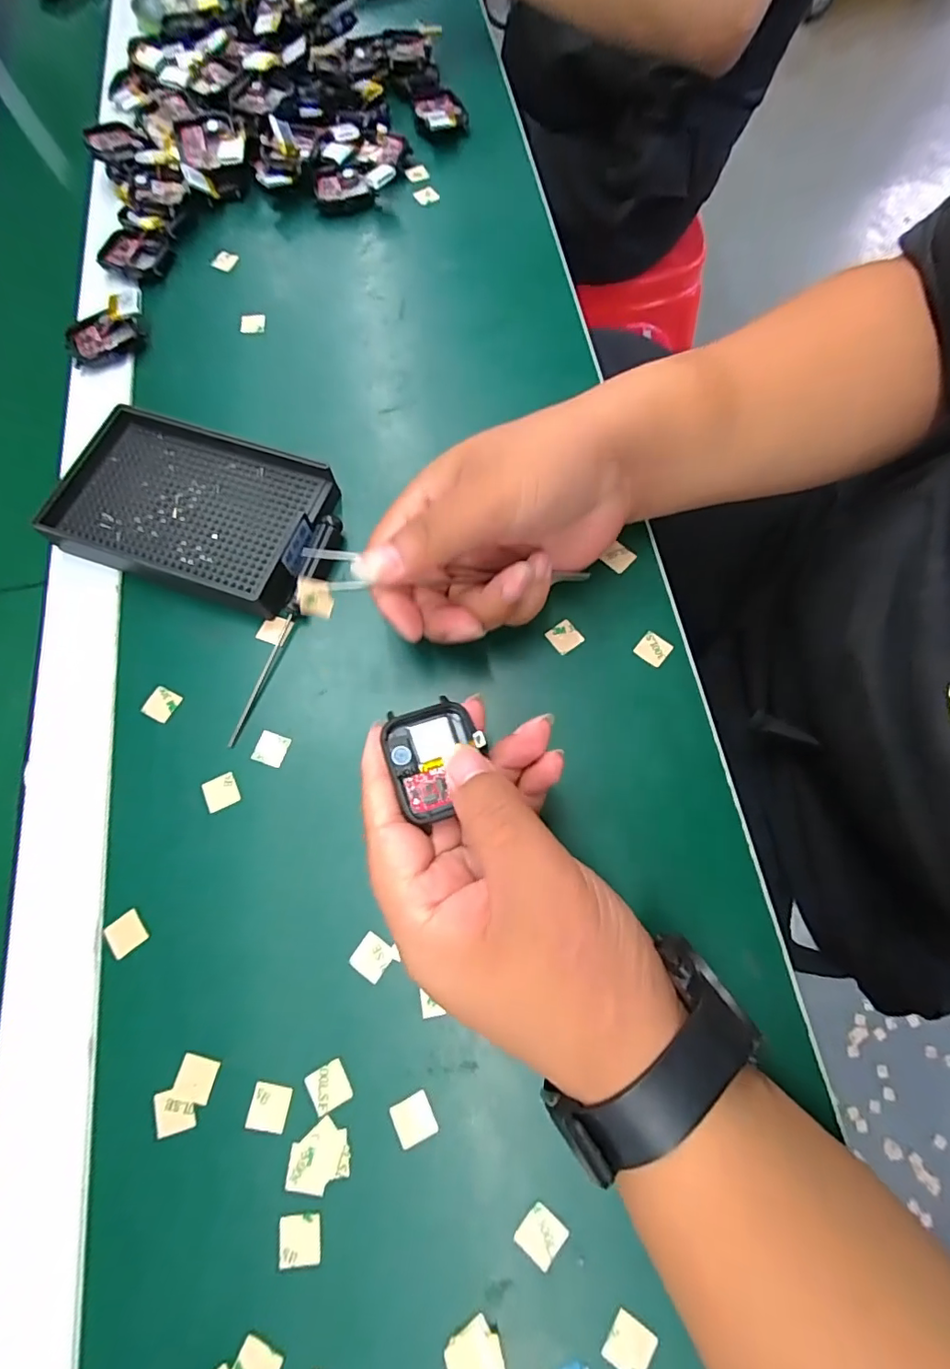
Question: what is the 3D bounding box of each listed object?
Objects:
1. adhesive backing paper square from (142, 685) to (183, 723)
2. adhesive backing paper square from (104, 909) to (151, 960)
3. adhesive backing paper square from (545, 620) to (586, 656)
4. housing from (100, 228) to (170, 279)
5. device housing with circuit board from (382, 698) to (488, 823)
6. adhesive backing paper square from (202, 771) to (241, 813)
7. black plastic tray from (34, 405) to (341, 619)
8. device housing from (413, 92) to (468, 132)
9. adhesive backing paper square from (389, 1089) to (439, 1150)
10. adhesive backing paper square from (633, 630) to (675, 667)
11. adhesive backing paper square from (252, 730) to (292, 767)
[{"bbox_3d":[-0.161,0.010,0.272,0.015,0.004,0.017,27,72,4],"label":"adhesive backing paper square"},{"bbox_3d":[-0.157,0.112,0.238,0.015,0.004,0.016,-36,71,-17],"label":"adhesive backing paper square"},{"bbox_3d":[0.048,-0.026,0.280,0.016,0.004,0.016,-38,75,-11],"label":"adhesive backing paper square"},{"bbox_3d":[-0.239,-0.302,0.373,0.045,0.009,0.045,4,72,2],"label":"housing"},{"bbox_3d":[-0.014,0.028,0.207,0.036,0.009,0.041,-20,72,-6],"label":"device housing with circuit board"},{"bbox_3d":[-0.124,0.053,0.257,0.016,0.004,0.016,-25,74,-8],"label":"adhesive backing paper square"},{"bbox_3d":[-0.158,-0.098,0.297,0.140,0.023,0.095,16,72,6],"label":"black plastic tray"},{"bbox_3d":[-0.028,-0.447,0.415,0.037,0.011,0.043,-22,73,-6],"label":"device housing"},{"bbox_3d":[-0.025,0.176,0.214,0.016,0.004,0.015,-25,66,-7],"label":"adhesive backing paper square"},{"bbox_3d":[0.094,-0.019,0.277,0.016,0.004,0.016,38,80,13],"label":"adhesive backing paper square"},{"bbox_3d":[-0.102,0.032,0.264,0.016,0.004,0.016,17,73,7],"label":"adhesive backing paper square"}]

